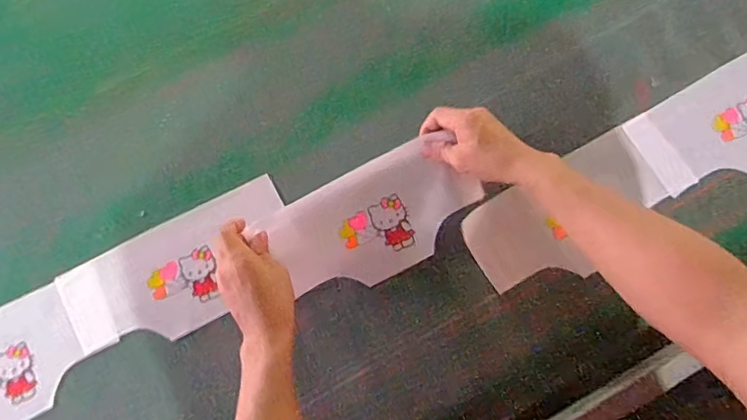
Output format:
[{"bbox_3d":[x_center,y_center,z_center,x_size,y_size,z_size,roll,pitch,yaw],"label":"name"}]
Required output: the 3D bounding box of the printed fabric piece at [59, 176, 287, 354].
[{"bbox_3d":[-0.232,0.077,0.618,0.284,0.009,0.133,-28,82,-5],"label":"printed fabric piece"}]

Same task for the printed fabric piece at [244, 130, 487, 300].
[{"bbox_3d":[0.009,0.009,0.604,0.248,0.044,0.128,-26,79,-4],"label":"printed fabric piece"}]

